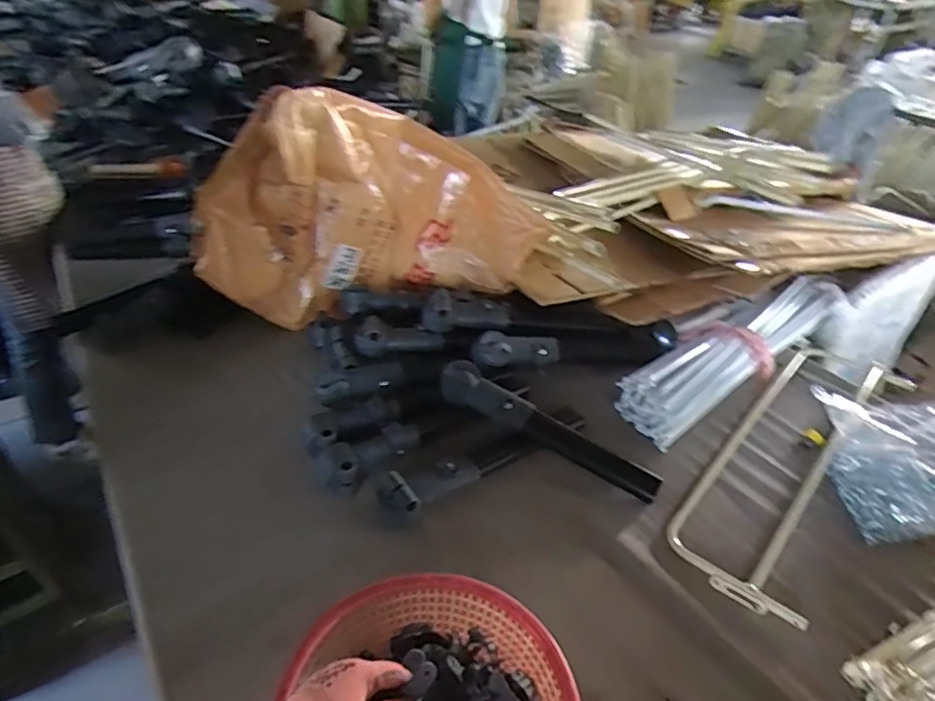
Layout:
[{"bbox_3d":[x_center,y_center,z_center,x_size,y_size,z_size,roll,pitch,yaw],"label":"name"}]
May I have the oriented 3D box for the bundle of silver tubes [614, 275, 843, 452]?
[{"bbox_3d":[0.551,-0.014,1.191,0.665,0.080,0.142,-24,44,-30],"label":"bundle of silver tubes"}]

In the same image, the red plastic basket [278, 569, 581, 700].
[{"bbox_3d":[-0.034,0.390,0.613,0.282,0.105,0.284,1,37,-1],"label":"red plastic basket"}]

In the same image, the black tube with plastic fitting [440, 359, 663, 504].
[{"bbox_3d":[0.132,0.129,0.967,0.383,0.046,0.062,29,42,7],"label":"black tube with plastic fitting"}]

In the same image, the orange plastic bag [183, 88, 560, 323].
[{"bbox_3d":[-0.204,-0.286,1.205,0.661,0.404,0.224,-3,38,-6],"label":"orange plastic bag"}]

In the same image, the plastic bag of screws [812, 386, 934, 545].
[{"bbox_3d":[0.695,0.152,0.936,0.207,0.126,0.283,3,37,2],"label":"plastic bag of screws"}]

